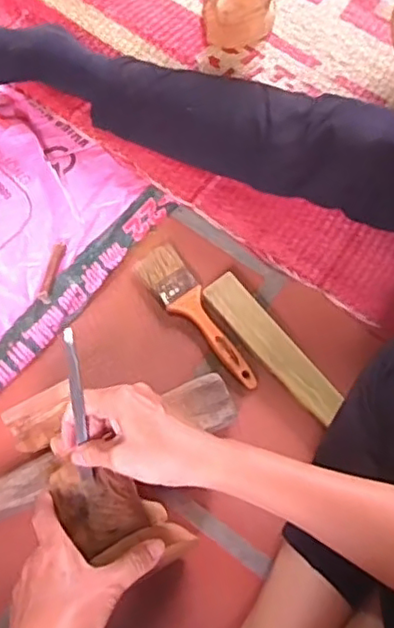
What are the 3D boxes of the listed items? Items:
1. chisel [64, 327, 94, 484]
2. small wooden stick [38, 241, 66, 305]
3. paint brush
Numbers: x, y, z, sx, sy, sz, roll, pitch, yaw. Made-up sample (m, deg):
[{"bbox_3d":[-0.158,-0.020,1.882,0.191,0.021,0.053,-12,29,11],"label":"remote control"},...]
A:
[{"bbox_3d":[-0.096,0.077,0.514,0.011,0.142,0.007,-2,25,-1],"label":"chisel"},{"bbox_3d":[-0.156,-0.046,0.688,0.015,0.008,0.081,6,53,2],"label":"small wooden stick"},{"bbox_3d":[0.003,0.000,0.669,0.047,0.008,0.182,-35,73,-13],"label":"paint brush"}]

